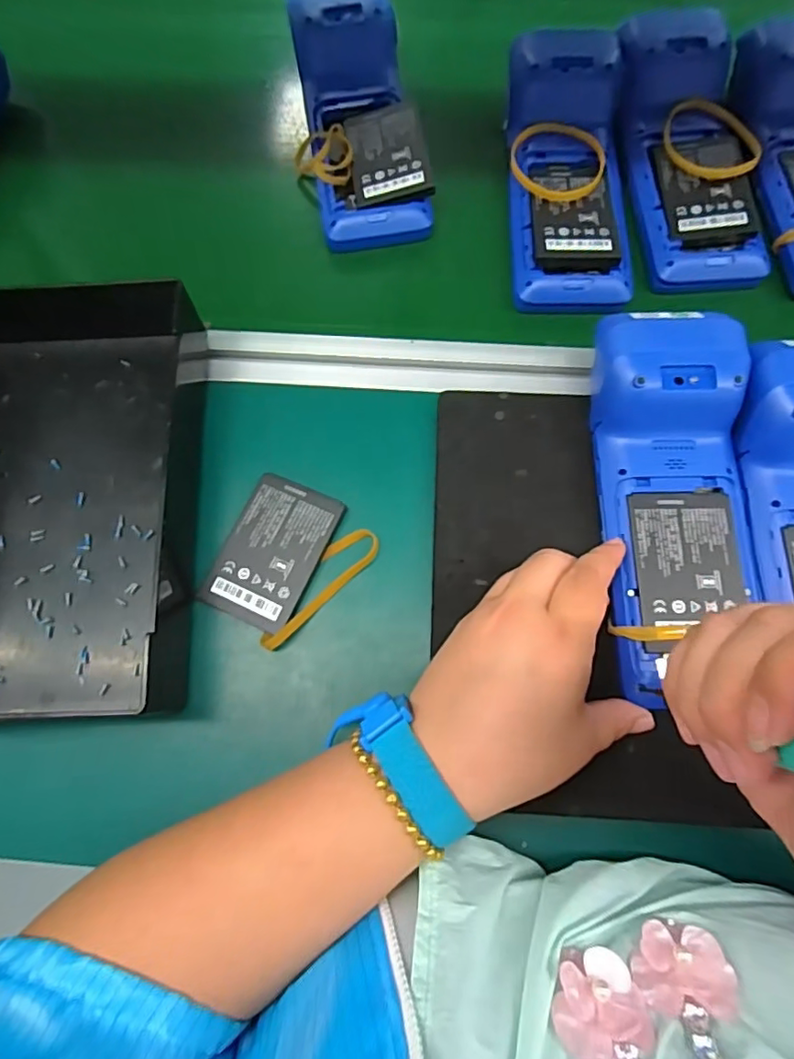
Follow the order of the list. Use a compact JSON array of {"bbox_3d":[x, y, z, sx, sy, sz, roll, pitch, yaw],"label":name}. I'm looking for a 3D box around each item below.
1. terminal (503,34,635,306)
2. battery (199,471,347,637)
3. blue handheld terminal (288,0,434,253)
[{"bbox_3d":[0.125,-0.266,0.407,0.083,0.046,0.224,0,73,1],"label":"terminal"},{"bbox_3d":[-0.075,0.013,0.344,0.058,0.009,0.090,24,75,8],"label":"battery"},{"bbox_3d":[-0.031,-0.327,0.432,0.079,0.050,0.228,-9,73,-2],"label":"blue handheld terminal"}]

